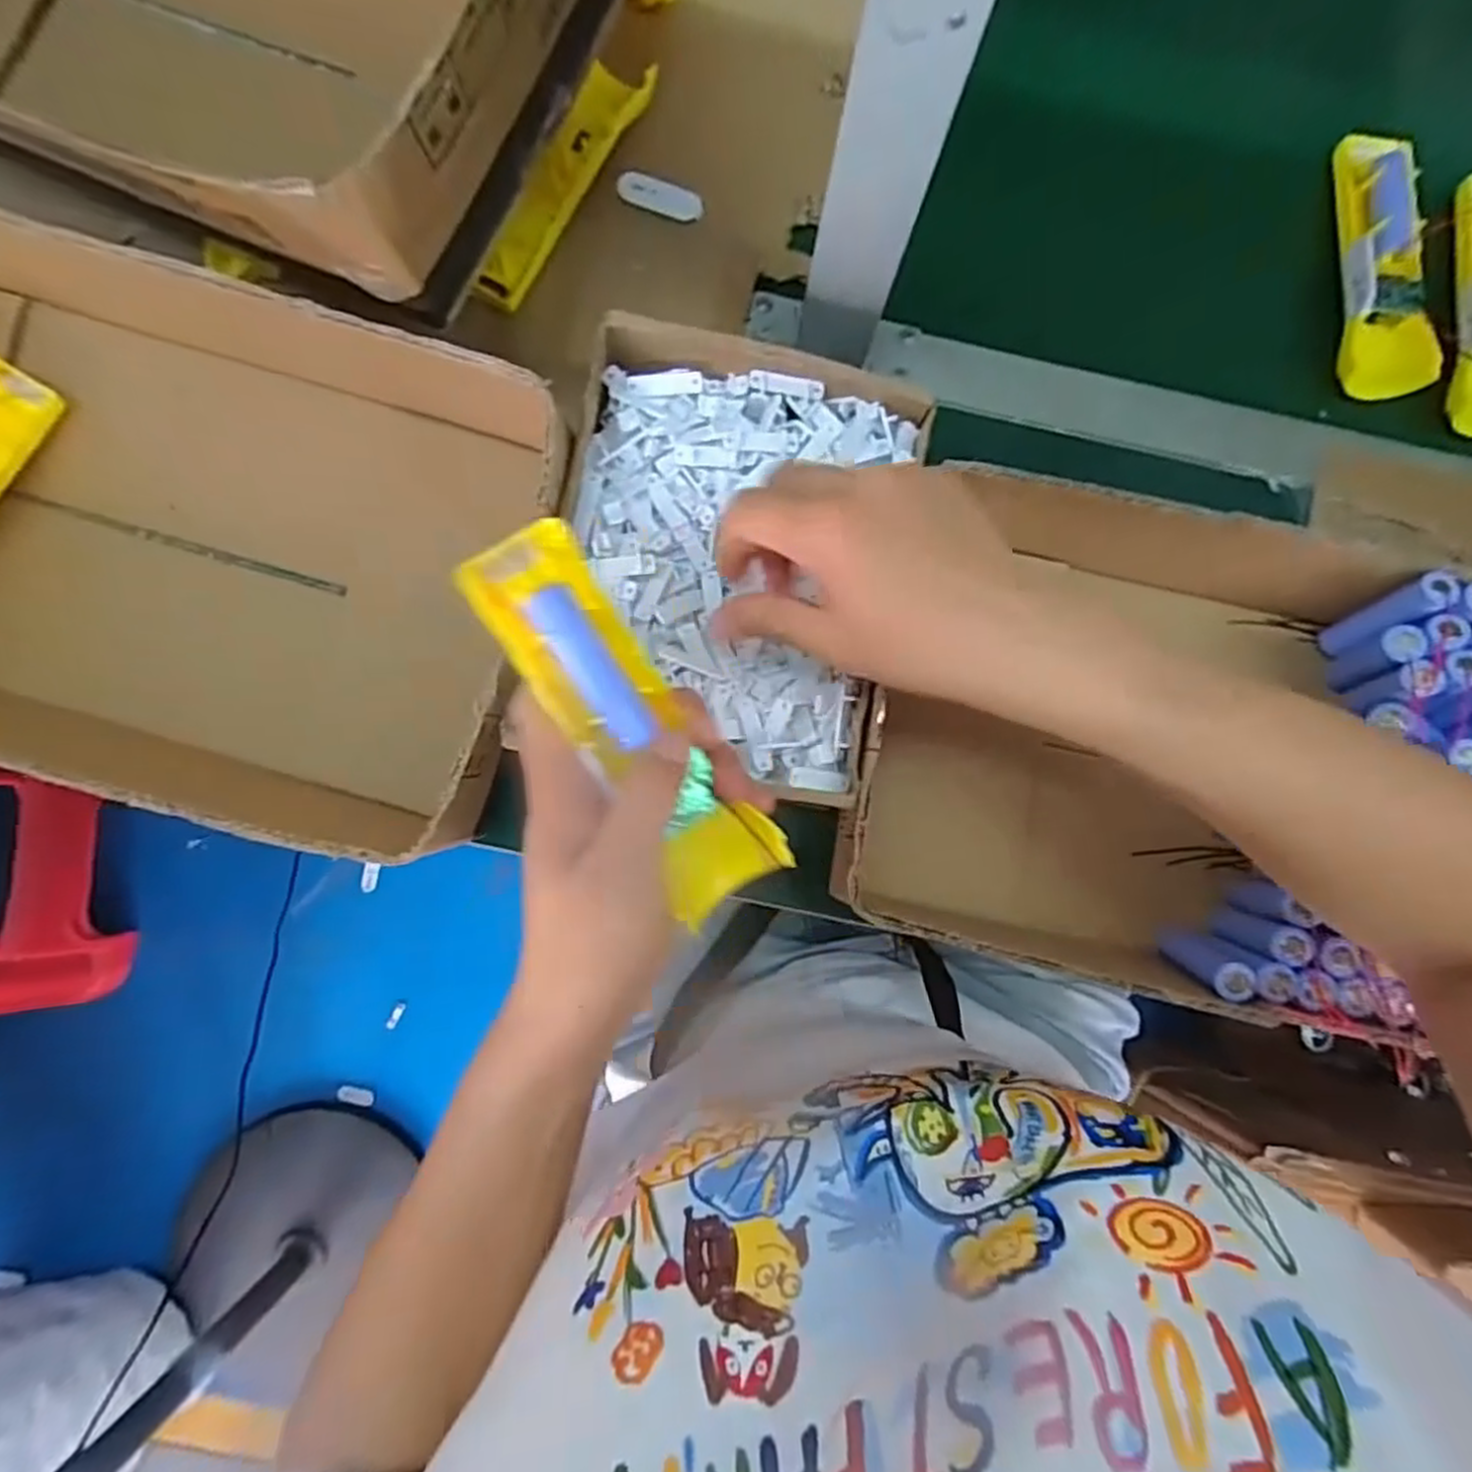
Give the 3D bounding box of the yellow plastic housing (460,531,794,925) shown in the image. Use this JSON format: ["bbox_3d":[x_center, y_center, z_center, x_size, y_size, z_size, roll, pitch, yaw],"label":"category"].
[{"bbox_3d":[-0.041,-0.004,0.288,0.046,0.024,0.162,-35,100,-6],"label":"yellow plastic housing"}]

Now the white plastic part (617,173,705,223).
[{"bbox_3d":[-0.043,-0.315,0.436,0.050,0.004,0.022,15,83,0],"label":"white plastic part"}]

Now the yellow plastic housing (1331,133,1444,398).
[{"bbox_3d":[0.381,-0.277,0.440,0.047,0.021,0.156,4,83,-2],"label":"yellow plastic housing"}]

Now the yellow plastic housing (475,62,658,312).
[{"bbox_3d":[-0.098,-0.307,0.419,0.035,0.026,0.153,31,83,1],"label":"yellow plastic housing"}]

